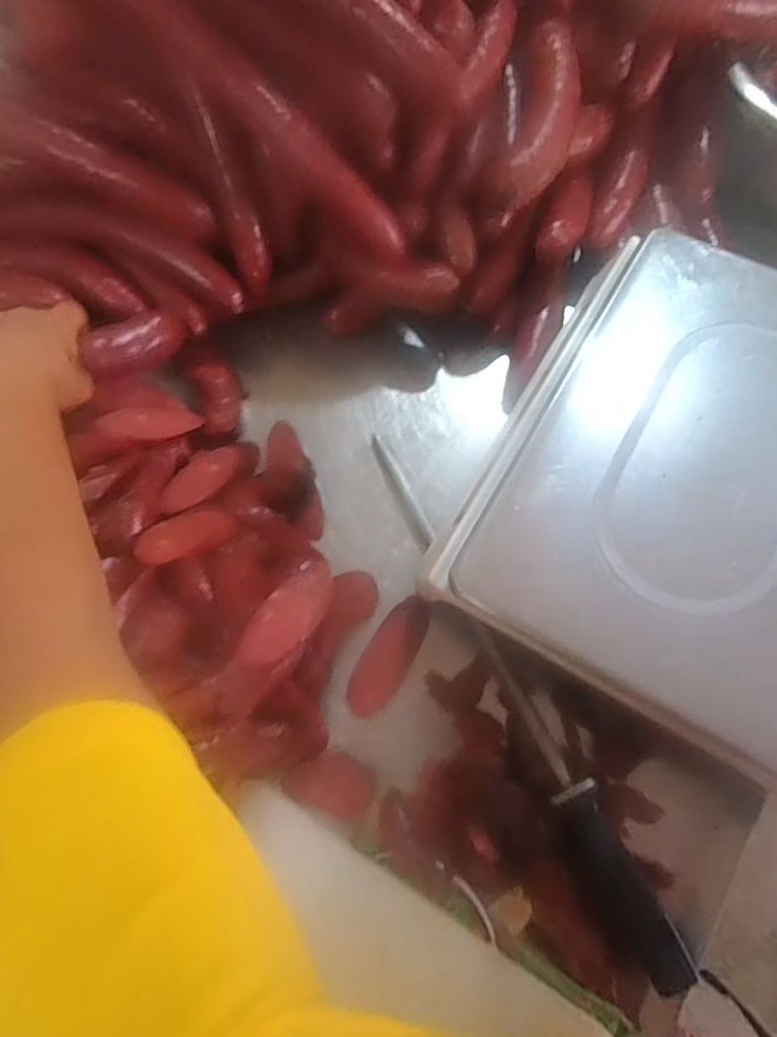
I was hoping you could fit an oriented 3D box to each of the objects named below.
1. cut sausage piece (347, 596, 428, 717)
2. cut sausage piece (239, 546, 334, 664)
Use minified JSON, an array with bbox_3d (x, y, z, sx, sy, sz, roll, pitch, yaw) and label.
[{"bbox_3d":[-0.001,0.102,0.451,0.033,0.005,0.094,28,75,10],"label":"cut sausage piece"},{"bbox_3d":[-0.062,0.058,0.406,0.035,0.022,0.097,24,50,9],"label":"cut sausage piece"}]

